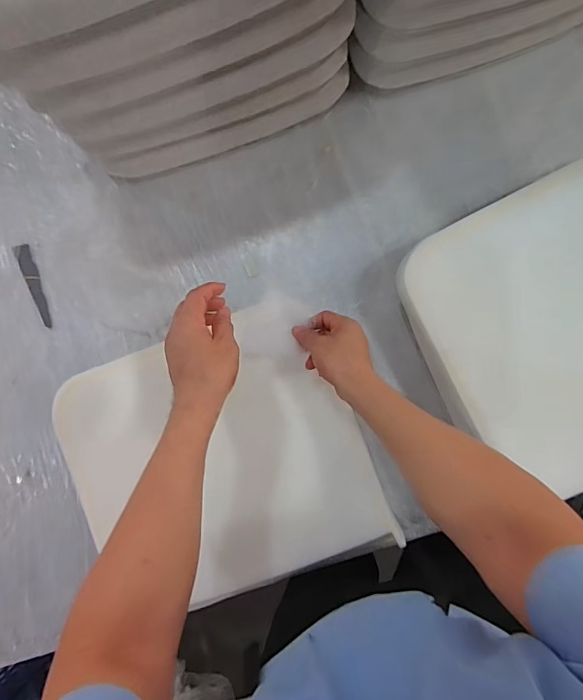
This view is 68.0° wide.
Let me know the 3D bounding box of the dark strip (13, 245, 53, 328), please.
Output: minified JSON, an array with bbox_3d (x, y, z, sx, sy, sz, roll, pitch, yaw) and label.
[{"bbox_3d":[-0.451,-0.113,0.762,0.029,0.006,0.153,-22,88,2],"label":"dark strip"}]

